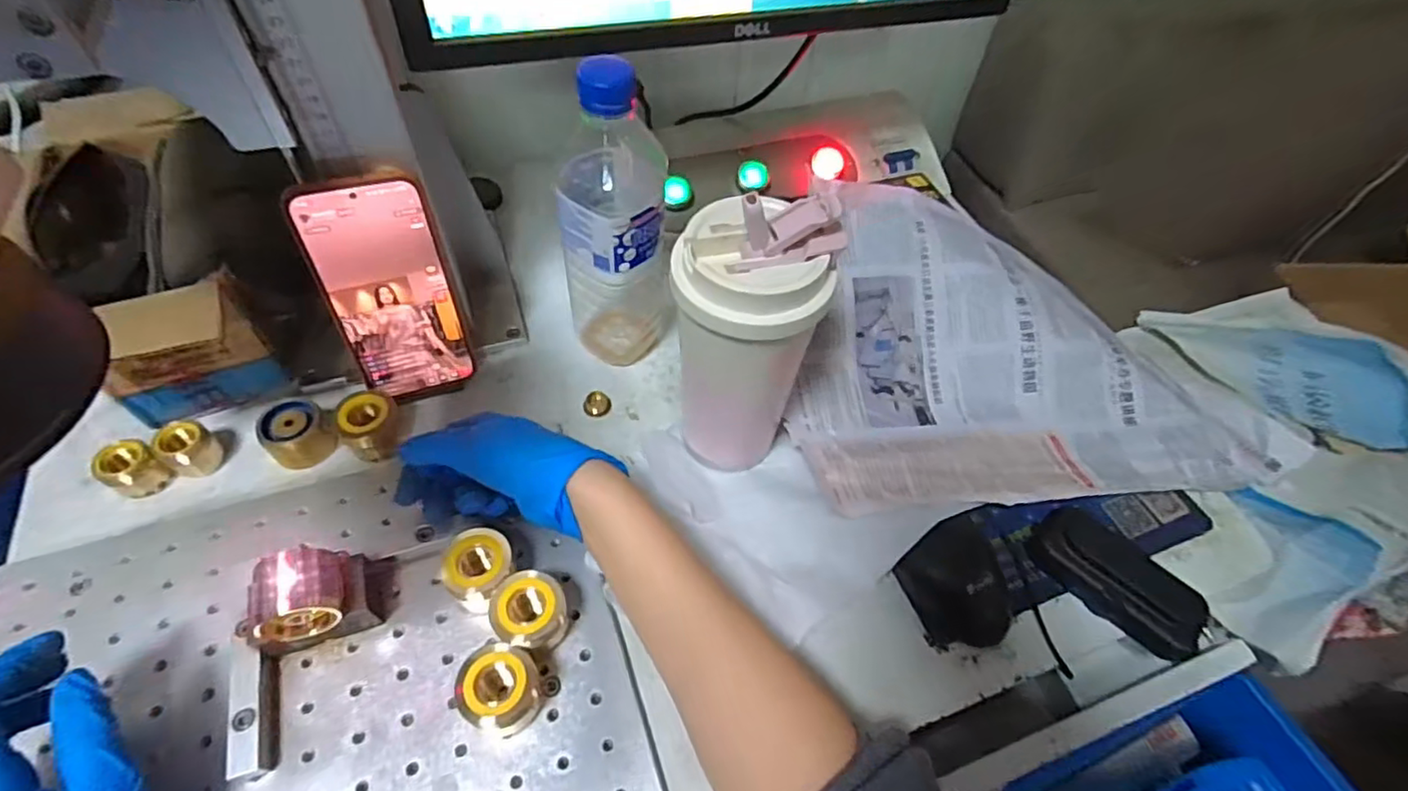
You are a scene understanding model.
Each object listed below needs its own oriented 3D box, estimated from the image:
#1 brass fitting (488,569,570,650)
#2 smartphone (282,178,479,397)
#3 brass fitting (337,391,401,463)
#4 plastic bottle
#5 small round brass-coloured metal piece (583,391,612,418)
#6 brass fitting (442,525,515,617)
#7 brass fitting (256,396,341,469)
[{"bbox_3d":[-0.100,0.125,0.365,0.040,0.040,0.033,-8,57,-10],"label":"brass fitting"},{"bbox_3d":[-0.207,-0.066,0.427,0.075,0.160,0.009,-16,45,-18],"label":"smartphone"},{"bbox_3d":[-0.232,0.021,0.440,0.032,0.033,0.035,6,55,-1],"label":"brass fitting"},{"bbox_3d":[-0.062,-0.111,0.438,0.074,0.223,0.068,-5,56,-8],"label":"plastic bottle"},{"bbox_3d":[-0.082,0.005,0.485,0.020,0.009,0.016,-8,56,-10],"label":"small round brass-coloured metal piece"},{"bbox_3d":[-0.134,0.103,0.380,0.038,0.036,0.033,-35,65,-25],"label":"brass fitting"},{"bbox_3d":[-0.278,0.025,0.437,0.041,0.028,0.039,2,55,-3],"label":"brass fitting"}]

